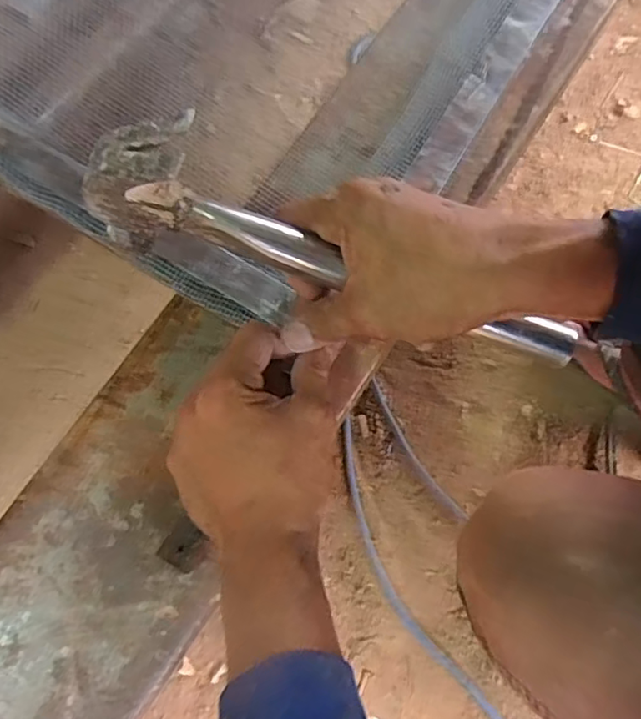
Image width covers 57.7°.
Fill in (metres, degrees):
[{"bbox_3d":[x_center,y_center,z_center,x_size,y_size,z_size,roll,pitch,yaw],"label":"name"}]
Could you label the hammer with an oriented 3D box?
[{"bbox_3d":[0.021,-0.049,0.304,0.272,0.079,0.030,19,74,-16],"label":"hammer"}]

